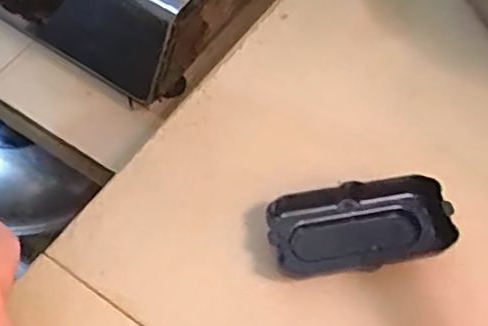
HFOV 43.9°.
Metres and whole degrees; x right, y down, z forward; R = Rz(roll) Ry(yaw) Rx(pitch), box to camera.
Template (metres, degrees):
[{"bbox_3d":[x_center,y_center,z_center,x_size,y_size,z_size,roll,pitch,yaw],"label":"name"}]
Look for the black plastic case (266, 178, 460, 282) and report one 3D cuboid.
[{"bbox_3d":[0.071,0.040,0.377,0.107,0.029,0.050,-10,61,-8],"label":"black plastic case"}]

